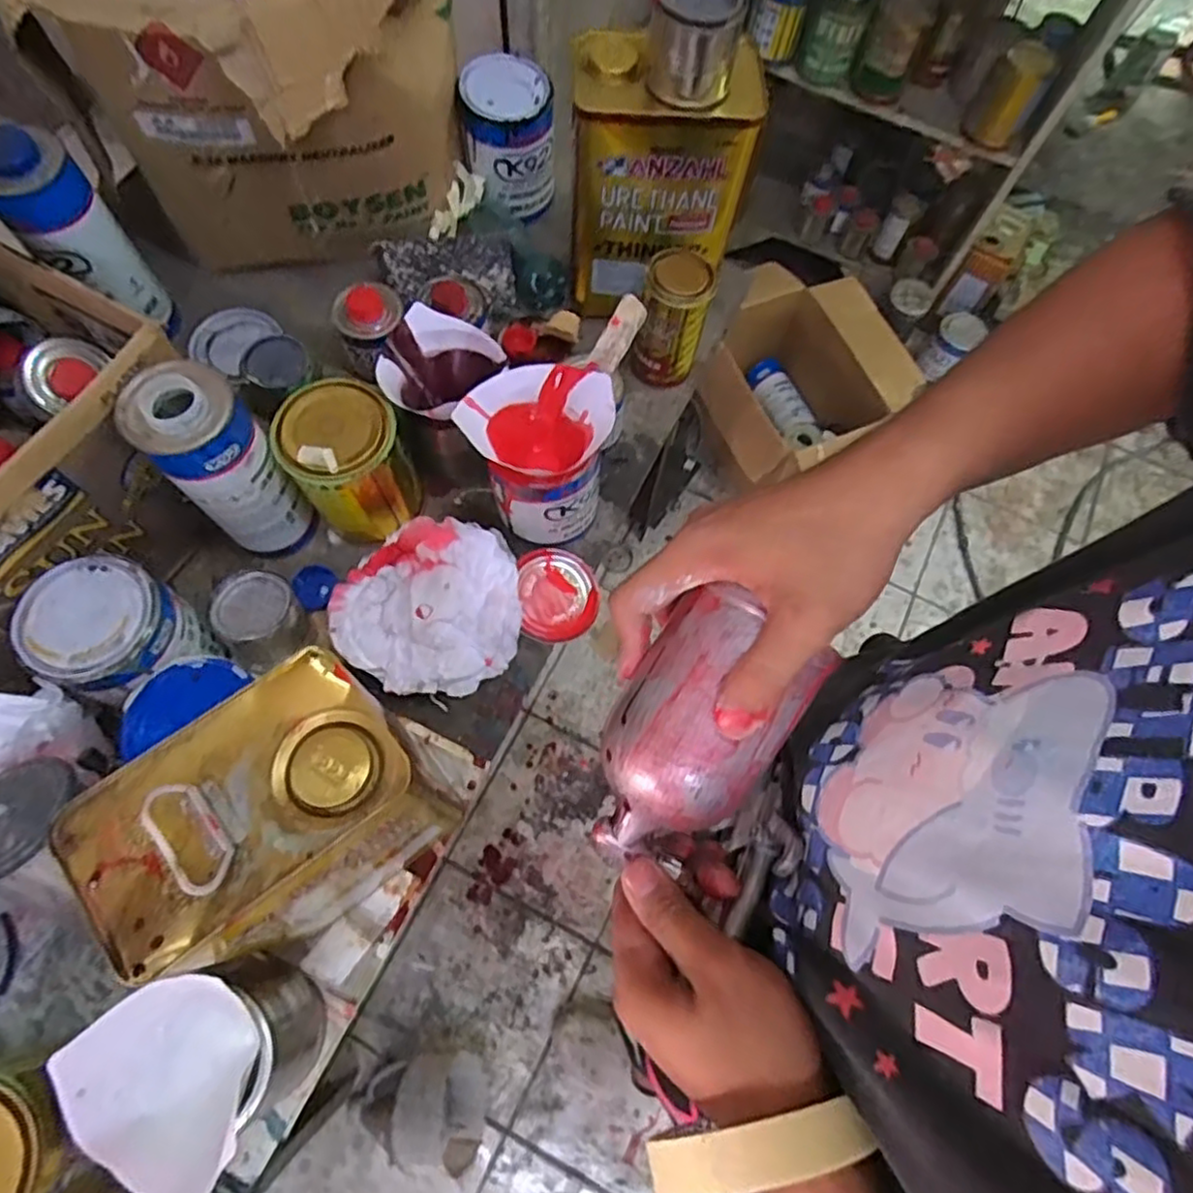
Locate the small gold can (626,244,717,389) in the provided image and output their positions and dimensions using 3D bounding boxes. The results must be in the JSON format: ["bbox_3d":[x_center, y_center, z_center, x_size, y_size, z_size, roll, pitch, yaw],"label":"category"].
[{"bbox_3d":[0.080,-0.295,0.736,0.069,0.131,0.069,1,69,-3],"label":"small gold can"}]

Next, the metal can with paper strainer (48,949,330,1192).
[{"bbox_3d":[-0.263,0.320,0.483,0.104,0.139,0.111,1,69,-3],"label":"metal can with paper strainer"}]

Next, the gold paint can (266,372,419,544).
[{"bbox_3d":[-0.228,-0.125,0.650,0.100,0.133,0.092,1,69,-3],"label":"gold paint can"}]

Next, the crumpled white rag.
[{"bbox_3d":[-0.157,0.009,0.649,0.166,0.042,0.160,4,69,-2],"label":"crumpled white rag"}]

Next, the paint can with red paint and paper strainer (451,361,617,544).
[{"bbox_3d":[-0.052,-0.135,0.640,0.119,0.147,0.111,1,69,-3],"label":"paint can with red paint and paper strainer"}]

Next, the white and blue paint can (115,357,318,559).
[{"bbox_3d":[-0.320,-0.110,0.609,0.083,0.205,0.077,1,69,-3],"label":"white and blue paint can"}]

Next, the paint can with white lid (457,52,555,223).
[{"bbox_3d":[-0.100,-0.525,0.798,0.100,0.132,0.094,-8,70,-6],"label":"paint can with white lid"}]

